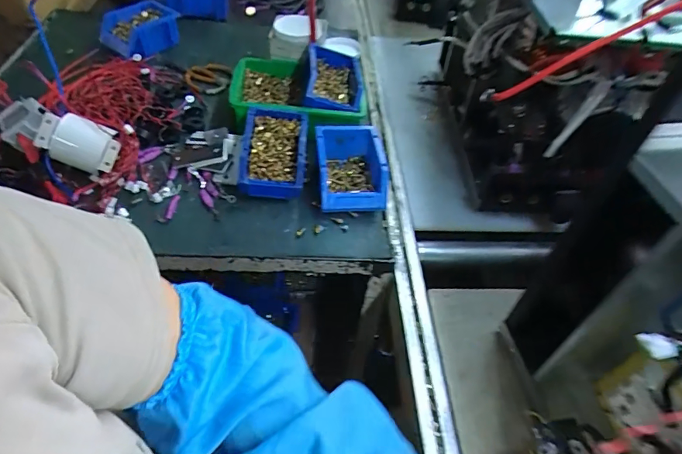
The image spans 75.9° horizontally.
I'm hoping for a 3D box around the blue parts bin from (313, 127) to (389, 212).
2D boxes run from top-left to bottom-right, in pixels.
[{"bbox_3d":[0.016,-0.099,0.755,0.113,0.069,0.159,-1,49,-6],"label":"blue parts bin"}]

